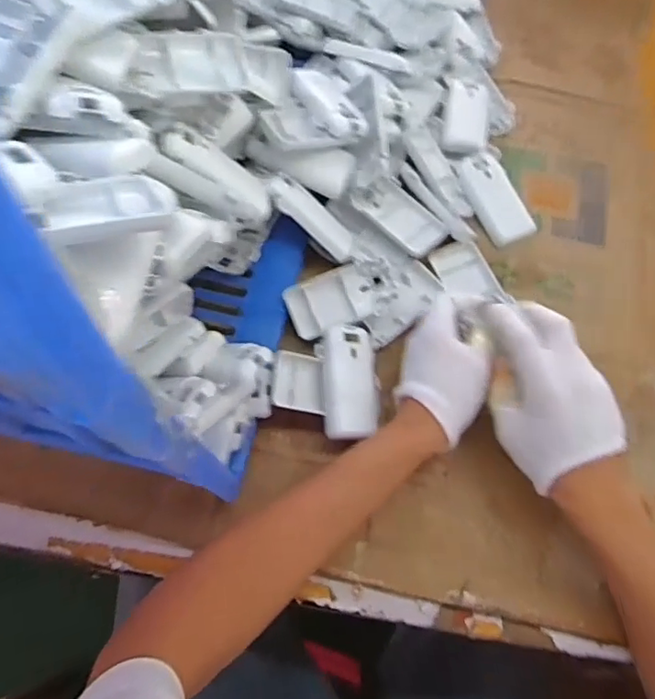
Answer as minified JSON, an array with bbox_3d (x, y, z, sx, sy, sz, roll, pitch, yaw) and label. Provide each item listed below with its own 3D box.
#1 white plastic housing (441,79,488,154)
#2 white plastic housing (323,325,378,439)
[{"bbox_3d":[0.142,-0.239,0.588,0.041,0.010,0.097,4,67,15],"label":"white plastic housing"},{"bbox_3d":[0.020,0.026,0.467,0.043,0.017,0.091,1,68,-4],"label":"white plastic housing"}]

